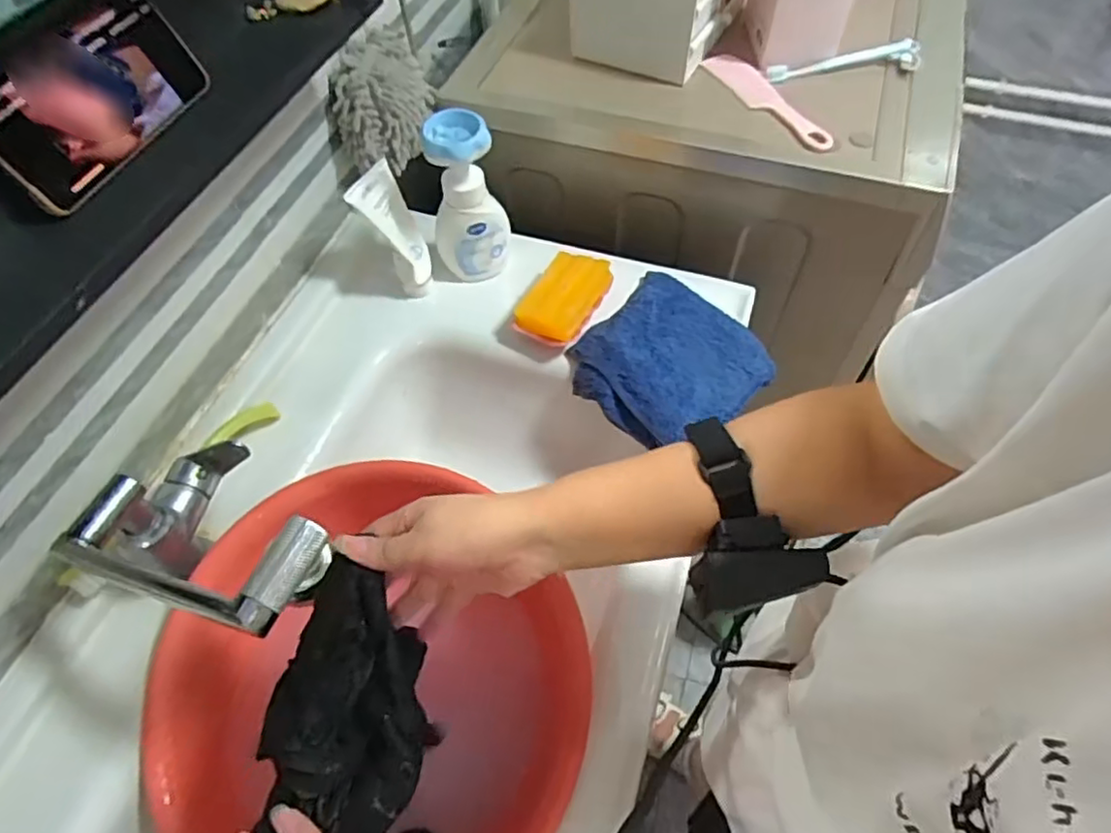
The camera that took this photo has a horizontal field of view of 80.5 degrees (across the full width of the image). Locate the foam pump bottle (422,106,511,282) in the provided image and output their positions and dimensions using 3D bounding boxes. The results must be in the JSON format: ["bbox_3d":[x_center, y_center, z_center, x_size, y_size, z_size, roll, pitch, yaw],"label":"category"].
[{"bbox_3d":[-0.099,-0.244,0.746,0.085,0.182,0.061,-7,56,-3],"label":"foam pump bottle"}]

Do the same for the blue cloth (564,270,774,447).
[{"bbox_3d":[0.126,-0.062,0.723,0.192,0.035,0.192,38,65,24],"label":"blue cloth"}]

